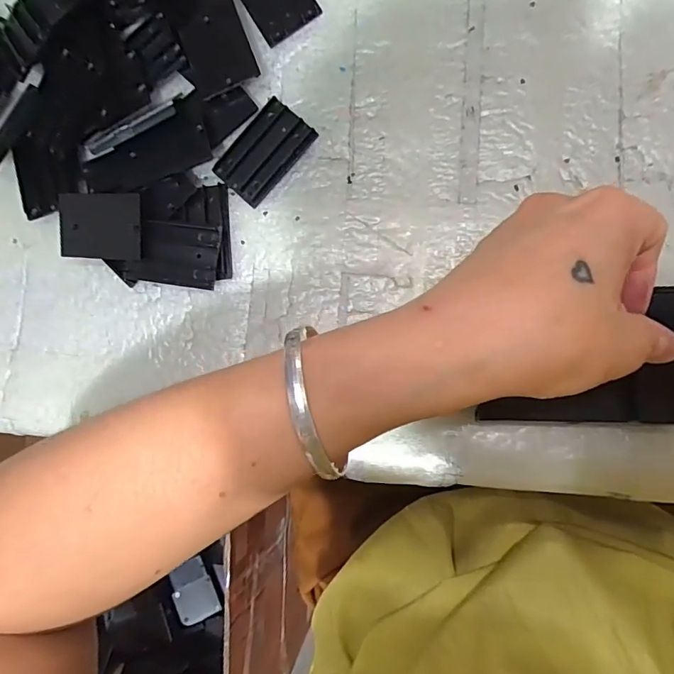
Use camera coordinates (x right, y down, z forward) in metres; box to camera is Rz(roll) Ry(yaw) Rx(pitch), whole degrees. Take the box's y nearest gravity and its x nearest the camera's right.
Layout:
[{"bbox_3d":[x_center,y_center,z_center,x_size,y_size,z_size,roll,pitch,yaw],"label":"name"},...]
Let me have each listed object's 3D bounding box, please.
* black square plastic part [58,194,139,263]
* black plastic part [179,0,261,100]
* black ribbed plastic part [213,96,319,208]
[{"bbox_3d":[-0.132,-0.062,0.269,0.054,0.010,0.036,5,98,18],"label":"black square plastic part"},{"bbox_3d":[-0.069,-0.167,0.274,0.036,0.008,0.056,-21,83,7],"label":"black plastic part"},{"bbox_3d":[-0.041,-0.104,0.270,0.034,0.004,0.054,43,93,10],"label":"black ribbed plastic part"}]

